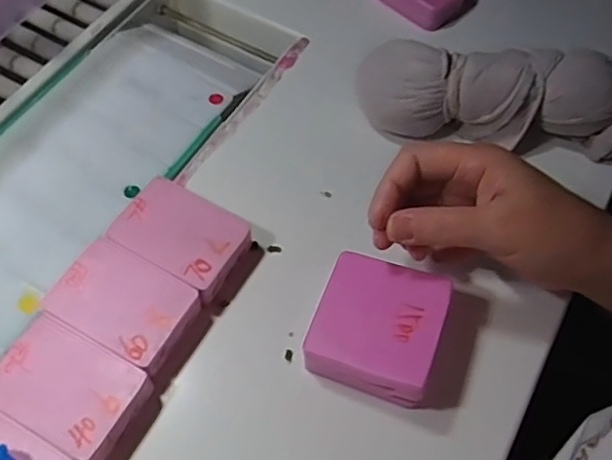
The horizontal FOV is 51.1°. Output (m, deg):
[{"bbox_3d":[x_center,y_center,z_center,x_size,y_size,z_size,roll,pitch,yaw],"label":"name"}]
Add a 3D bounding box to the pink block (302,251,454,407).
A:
[{"bbox_3d":[0.040,0.054,0.363,0.067,0.039,0.069,18,62,6],"label":"pink block"}]

